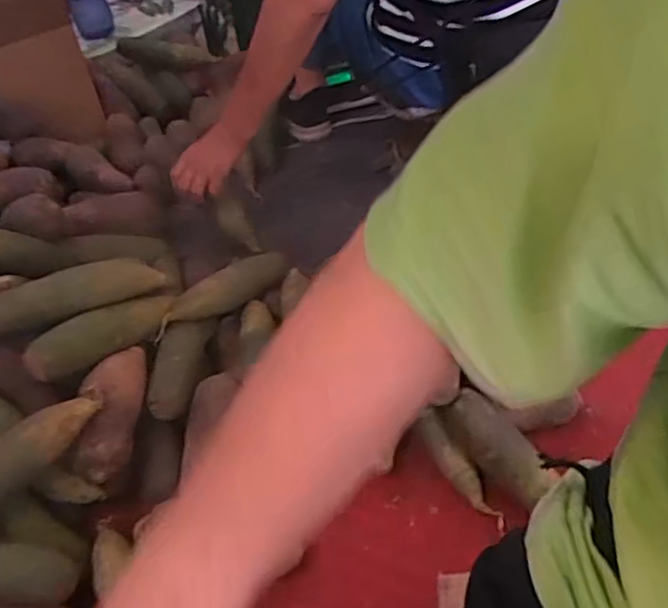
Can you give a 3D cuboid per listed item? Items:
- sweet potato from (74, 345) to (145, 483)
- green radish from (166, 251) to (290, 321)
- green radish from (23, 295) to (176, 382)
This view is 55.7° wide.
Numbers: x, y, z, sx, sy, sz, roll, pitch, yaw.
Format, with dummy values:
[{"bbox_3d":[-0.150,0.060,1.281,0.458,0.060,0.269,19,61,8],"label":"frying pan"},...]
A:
[{"bbox_3d":[-0.239,0.108,0.675,0.051,0.050,0.150,1,60,5],"label":"sweet potato"},{"bbox_3d":[-0.129,-0.025,0.810,0.172,0.050,0.042,-33,51,-26],"label":"green radish"},{"bbox_3d":[-0.258,0.034,0.709,0.042,0.047,0.176,25,34,27],"label":"green radish"}]

